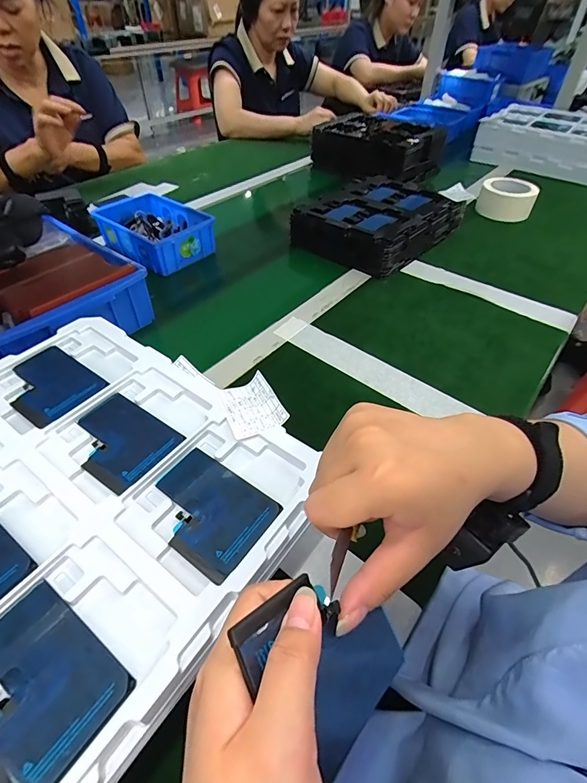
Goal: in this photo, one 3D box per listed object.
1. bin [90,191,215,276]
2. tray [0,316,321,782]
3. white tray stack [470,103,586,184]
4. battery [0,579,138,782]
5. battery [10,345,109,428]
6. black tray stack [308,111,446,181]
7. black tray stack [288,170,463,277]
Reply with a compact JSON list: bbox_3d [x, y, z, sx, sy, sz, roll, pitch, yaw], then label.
[{"bbox_3d":[-0.252,-0.294,0.717,0.203,0.057,0.133,31,53,25],"label":"bin"},{"bbox_3d":[-0.183,0.088,0.288,0.320,0.033,0.307,29,53,22],"label":"tray"},{"bbox_3d":[0.717,-0.695,1.094,0.326,0.113,0.327,33,54,25],"label":"white tray stack"},{"bbox_3d":[-0.141,0.159,0.213,0.090,0.005,0.067,29,53,22],"label":"battery"},{"bbox_3d":[-0.227,-0.008,0.362,0.092,0.004,0.068,28,52,22],"label":"battery"},{"bbox_3d":[0.228,-0.647,1.044,0.269,0.100,0.226,36,55,28],"label":"black tray stack"},{"bbox_3d":[0.162,-0.329,0.757,0.235,0.063,0.264,32,54,26],"label":"black tray stack"}]

